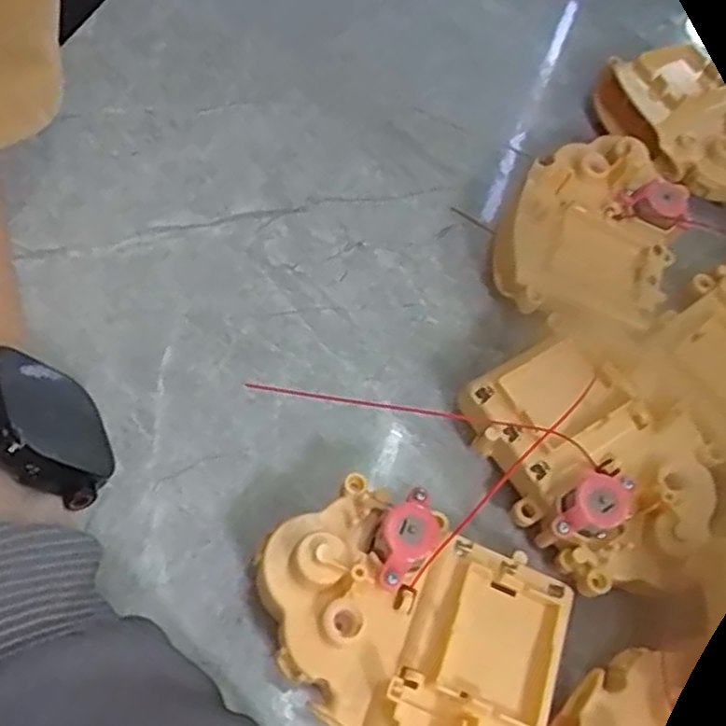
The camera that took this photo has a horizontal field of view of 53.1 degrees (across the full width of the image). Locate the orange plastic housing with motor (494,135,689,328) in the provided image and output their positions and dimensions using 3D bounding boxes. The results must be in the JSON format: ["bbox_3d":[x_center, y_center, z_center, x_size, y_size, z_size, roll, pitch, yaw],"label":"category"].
[{"bbox_3d":[0.099,-0.055,0.318,0.070,0.030,0.091,27,61,2],"label":"orange plastic housing with motor"}]

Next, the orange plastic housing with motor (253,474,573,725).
[{"bbox_3d":[0.013,0.084,0.231,0.099,0.039,0.073,27,61,2],"label":"orange plastic housing with motor"}]

